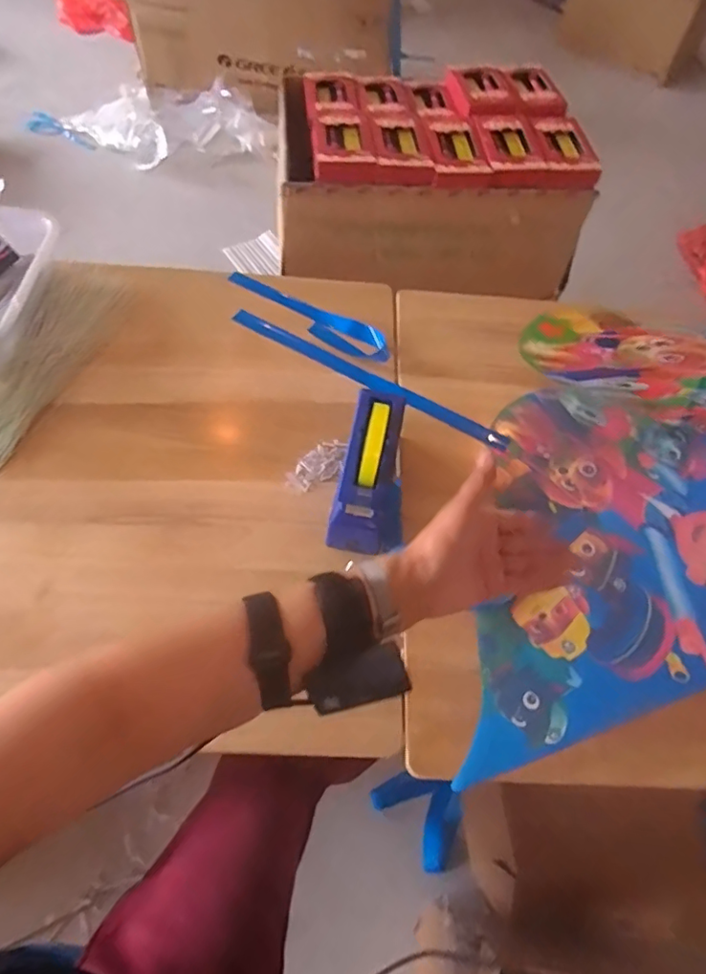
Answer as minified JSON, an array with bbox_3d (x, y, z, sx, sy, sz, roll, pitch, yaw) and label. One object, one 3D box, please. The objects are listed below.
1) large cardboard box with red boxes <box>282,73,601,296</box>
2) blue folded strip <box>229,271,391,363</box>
[{"bbox_3d":[0.162,-0.658,1.146,0.568,0.233,0.448,3,58,-3],"label":"large cardboard box with red boxes"},{"bbox_3d":[-0.075,-0.308,0.946,0.331,0.020,0.069,36,62,17],"label":"blue folded strip"}]

